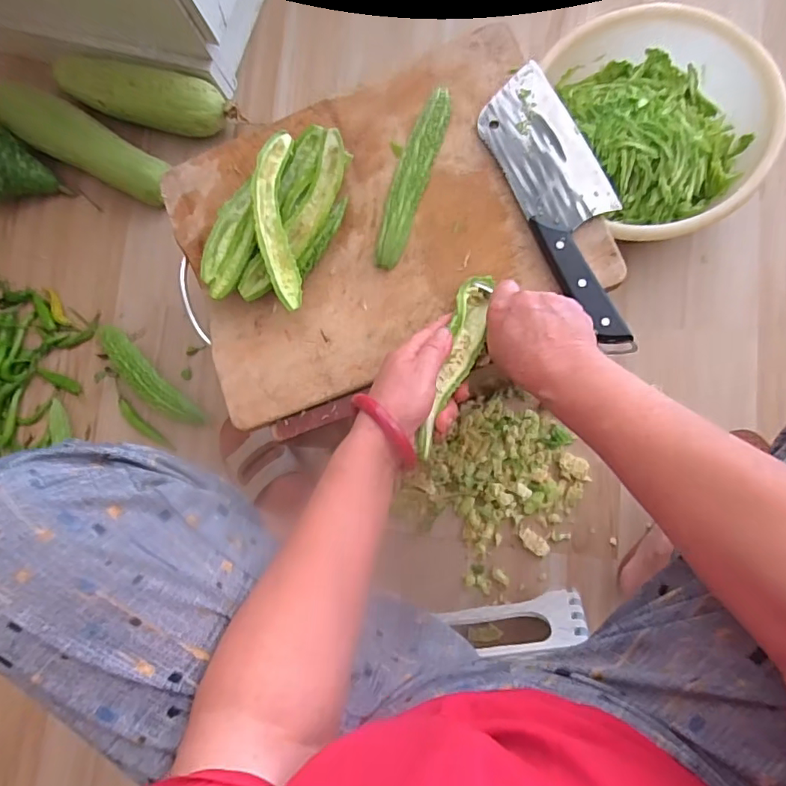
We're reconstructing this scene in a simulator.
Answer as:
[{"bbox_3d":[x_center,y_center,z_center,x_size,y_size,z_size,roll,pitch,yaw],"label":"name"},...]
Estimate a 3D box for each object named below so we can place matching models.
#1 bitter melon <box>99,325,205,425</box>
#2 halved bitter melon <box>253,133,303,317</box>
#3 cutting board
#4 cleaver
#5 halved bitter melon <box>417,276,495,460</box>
[{"bbox_3d":[-0.373,-0.024,0.781,0.224,0.035,0.053,44,91,11],"label":"bitter melon"},{"bbox_3d":[-0.109,-0.163,0.490,0.033,0.022,0.168,-5,81,7],"label":"halved bitter melon"},{"bbox_3d":[-0.019,-0.166,0.518,0.385,0.025,0.293,-20,80,5],"label":"cutting board"},{"bbox_3d":[0.162,-0.174,0.478,0.081,0.031,0.281,-24,79,4],"label":"cleaver"},{"bbox_3d":[0.055,-0.025,0.453,0.032,0.016,0.173,18,72,8],"label":"halved bitter melon"}]

